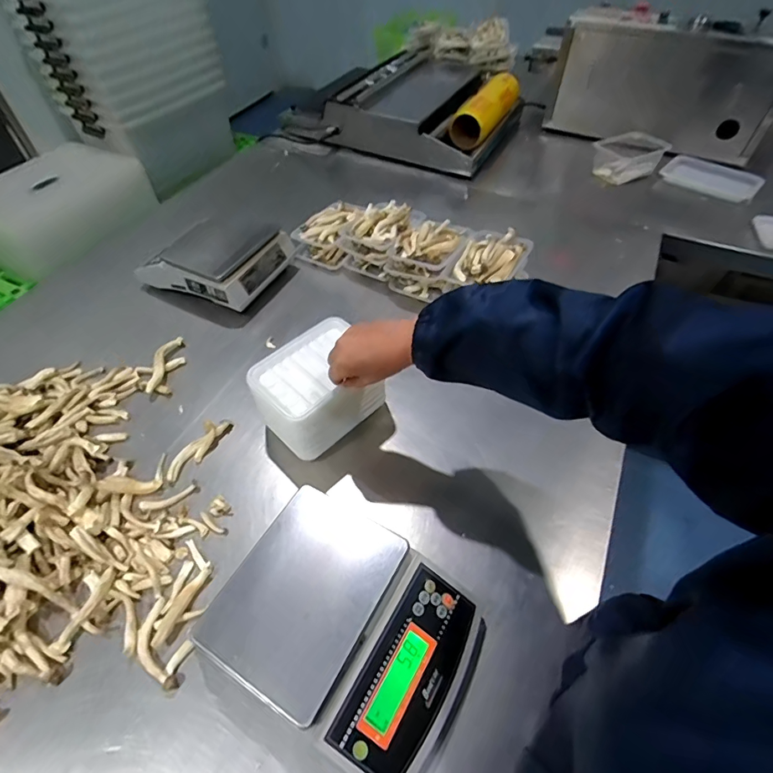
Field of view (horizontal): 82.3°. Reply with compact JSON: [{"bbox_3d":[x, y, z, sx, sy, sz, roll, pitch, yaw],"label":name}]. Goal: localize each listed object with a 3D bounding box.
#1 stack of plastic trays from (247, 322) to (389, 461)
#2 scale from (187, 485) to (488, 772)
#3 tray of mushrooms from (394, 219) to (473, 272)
[{"bbox_3d":[-0.093,0.004,0.621,0.127,0.098,0.166,32,58,24],"label":"stack of plastic trays"},{"bbox_3d":[-0.034,0.242,0.448,0.237,0.095,0.179,24,56,20],"label":"scale"},{"bbox_3d":[0.082,-0.266,0.804,0.113,0.032,0.153,18,54,16],"label":"tray of mushrooms"}]

